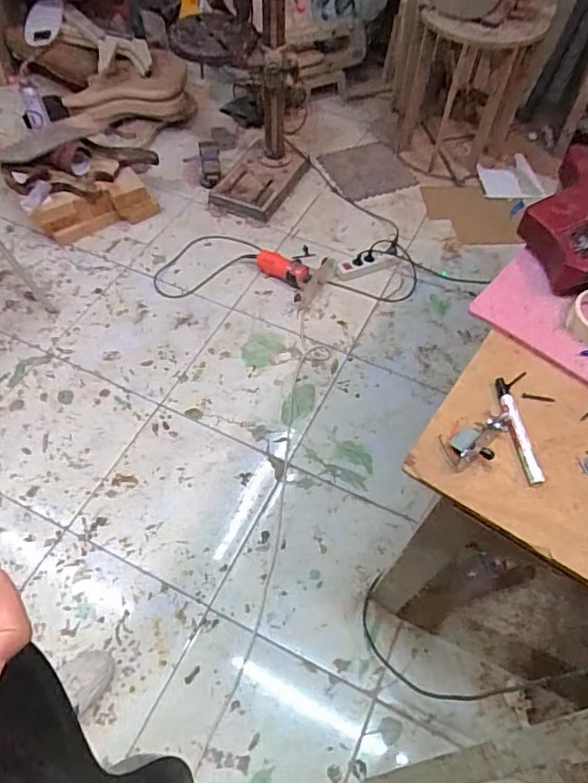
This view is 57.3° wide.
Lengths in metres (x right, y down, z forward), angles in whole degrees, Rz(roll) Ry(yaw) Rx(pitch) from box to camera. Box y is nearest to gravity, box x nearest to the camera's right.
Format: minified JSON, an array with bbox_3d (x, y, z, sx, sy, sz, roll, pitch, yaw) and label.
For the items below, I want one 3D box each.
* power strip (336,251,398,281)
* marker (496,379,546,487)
[{"bbox_3d":[0.236,-0.419,1.769,0.213,0.041,0.073,-17,59,-11],"label":"power strip"},{"bbox_3d":[0.267,0.045,0.650,0.020,0.014,0.143,-4,57,-3],"label":"marker"}]

